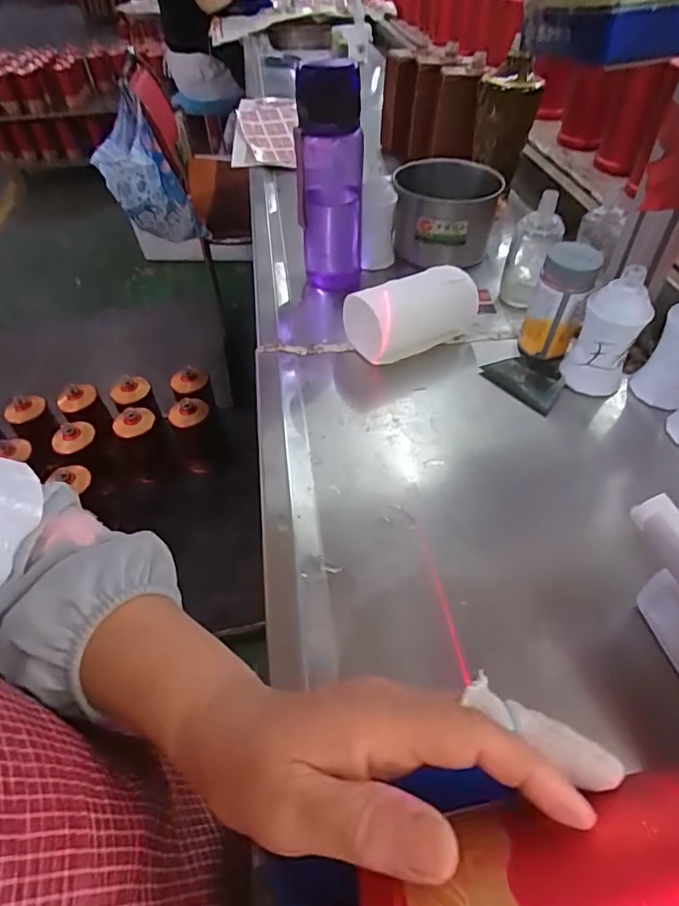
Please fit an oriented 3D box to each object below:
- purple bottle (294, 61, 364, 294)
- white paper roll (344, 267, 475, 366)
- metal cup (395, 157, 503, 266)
[{"bbox_3d":[-0.010,-0.305,0.589,0.074,0.227,0.064,-2,48,1],"label":"purple bottle"},{"bbox_3d":[0.076,-0.146,0.550,0.137,0.066,0.061,-25,51,-19],"label":"white paper roll"},{"bbox_3d":[0.138,-0.311,0.671,0.124,0.092,0.124,-1,48,2],"label":"metal cup"}]

